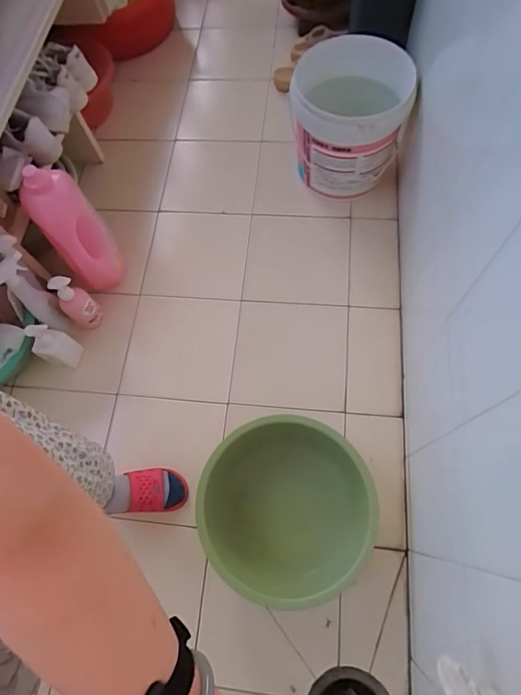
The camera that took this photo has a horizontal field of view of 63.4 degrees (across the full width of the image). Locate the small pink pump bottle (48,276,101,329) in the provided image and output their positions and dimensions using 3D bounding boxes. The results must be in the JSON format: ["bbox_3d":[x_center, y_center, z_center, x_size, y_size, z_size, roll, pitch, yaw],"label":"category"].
[{"bbox_3d":[-0.484,-0.114,1.118,0.067,0.203,0.076,41,77,19],"label":"small pink pump bottle"}]

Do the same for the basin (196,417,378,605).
[{"bbox_3d":[0.052,0.343,0.921,0.352,0.183,0.344,-1,69,2],"label":"basin"}]

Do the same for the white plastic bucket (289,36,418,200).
[{"bbox_3d":[0.251,-0.657,1.208,0.329,0.358,0.317,9,69,9],"label":"white plastic bucket"}]

